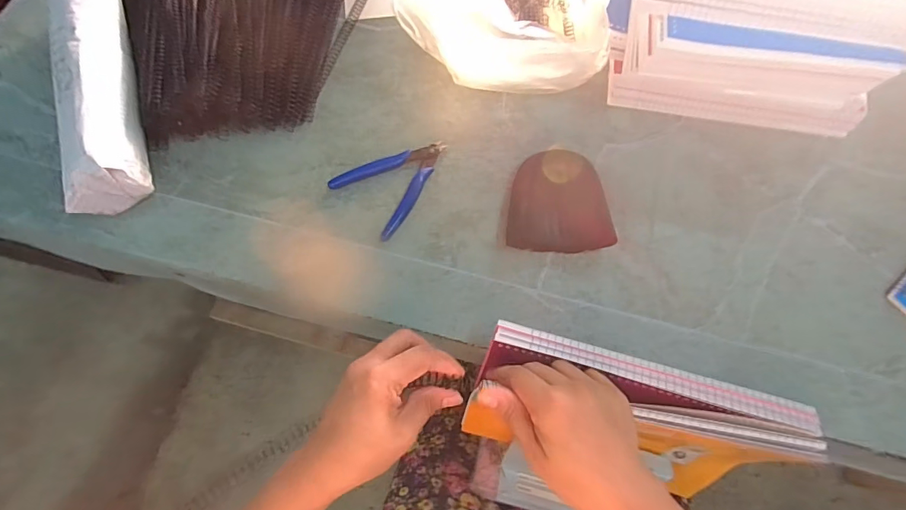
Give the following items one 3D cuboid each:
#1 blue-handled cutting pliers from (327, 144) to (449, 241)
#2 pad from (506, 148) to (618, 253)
[{"bbox_3d":[-0.054,-0.080,0.448,0.086,0.011,0.113,43,74,14],"label":"blue-handled cutting pliers"},{"bbox_3d":[0.101,-0.052,0.428,0.093,0.033,0.101,4,69,0],"label":"pad"}]

